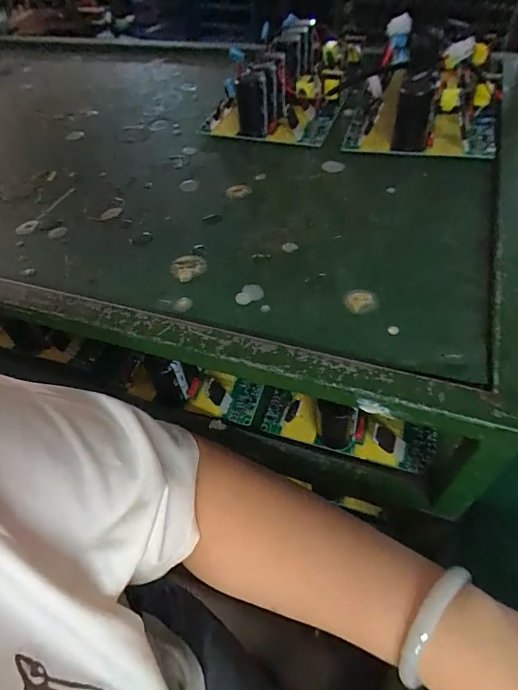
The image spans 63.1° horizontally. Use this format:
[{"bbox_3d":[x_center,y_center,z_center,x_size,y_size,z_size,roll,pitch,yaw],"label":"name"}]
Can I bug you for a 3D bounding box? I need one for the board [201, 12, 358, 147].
[{"bbox_3d":[0.036,-0.326,0.486,0.134,0.042,0.252,13,53,15],"label":"board"}]

